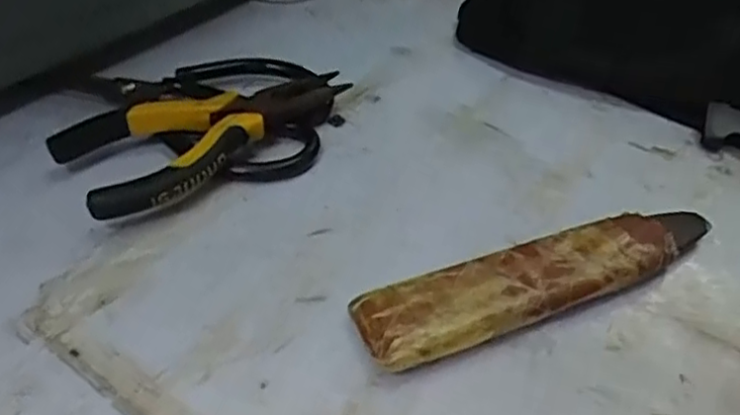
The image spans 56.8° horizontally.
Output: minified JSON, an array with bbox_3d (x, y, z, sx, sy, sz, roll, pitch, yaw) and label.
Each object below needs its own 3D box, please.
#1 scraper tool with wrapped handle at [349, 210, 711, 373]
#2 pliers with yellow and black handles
[{"bbox_3d":[0.084,0.033,0.316,0.189,0.019,0.038,-15,47,-21],"label":"scraper tool with wrapped handle"},{"bbox_3d":[-0.084,-0.046,0.375,0.165,0.028,0.076,-31,55,-33],"label":"pliers with yellow and black handles"}]

